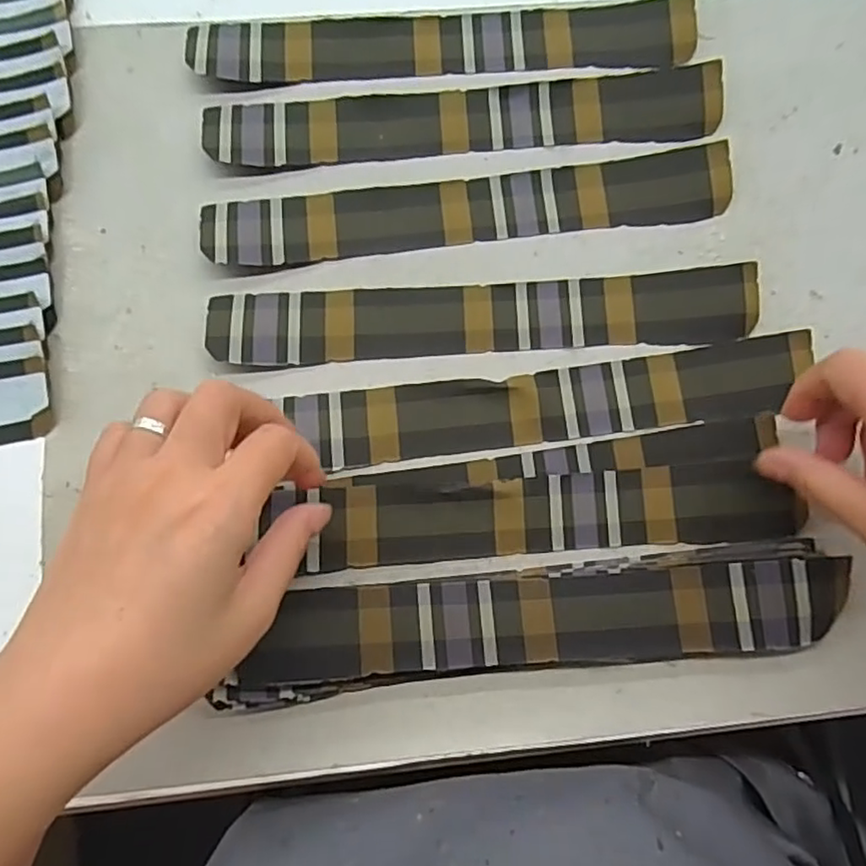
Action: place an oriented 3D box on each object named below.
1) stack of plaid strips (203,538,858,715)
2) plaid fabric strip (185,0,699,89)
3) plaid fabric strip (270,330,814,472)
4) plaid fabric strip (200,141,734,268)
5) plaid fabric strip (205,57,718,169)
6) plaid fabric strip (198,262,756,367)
[{"bbox_3d":[0.045,0.081,0.269,0.258,0.016,0.043,-5,82,-3],"label":"stack of plaid strips"},{"bbox_3d":[0.008,-0.202,0.322,0.256,0.008,0.040,-4,82,-3],"label":"plaid fabric strip"},{"bbox_3d":[0.058,-0.014,0.292,0.235,0.011,0.036,-8,82,-3],"label":"plaid fabric strip"},{"bbox_3d":[0.020,-0.112,0.309,0.258,0.008,0.036,-8,82,-4],"label":"plaid fabric strip"},{"bbox_3d":[0.018,-0.159,0.315,0.257,0.007,0.036,-5,82,-3],"label":"plaid fabric strip"},{"bbox_3d":[0.026,-0.056,0.300,0.258,0.009,0.036,-4,82,-3],"label":"plaid fabric strip"}]

